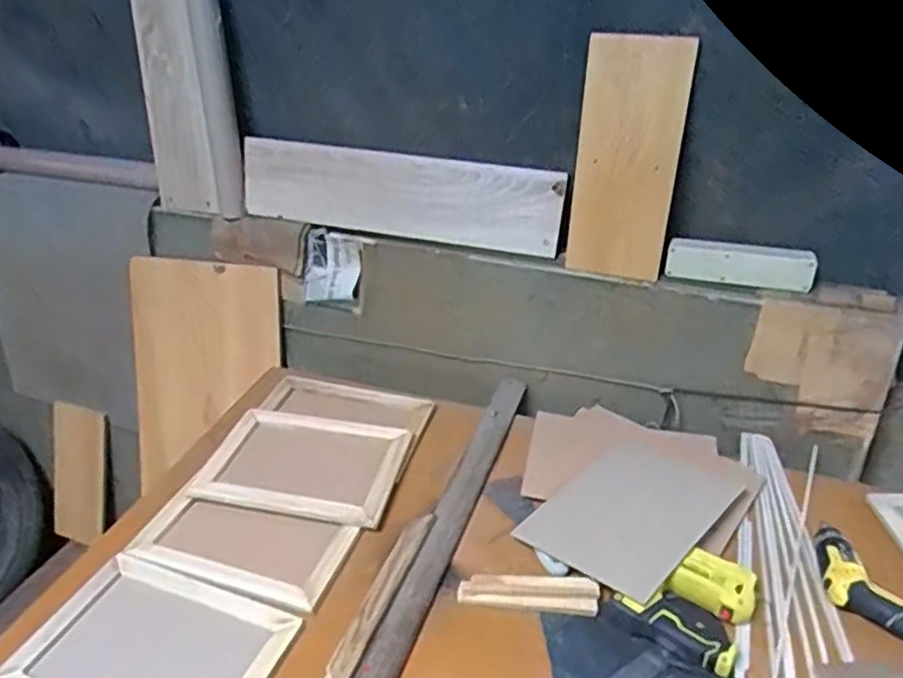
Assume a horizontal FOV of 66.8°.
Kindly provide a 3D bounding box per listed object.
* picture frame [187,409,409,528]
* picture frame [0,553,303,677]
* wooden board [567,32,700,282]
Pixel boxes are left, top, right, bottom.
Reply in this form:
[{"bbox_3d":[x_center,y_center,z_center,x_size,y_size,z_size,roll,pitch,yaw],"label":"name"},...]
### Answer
[{"bbox_3d":[-0.233,0.198,1.095,0.291,0.019,0.214,4,30,10],"label":"picture frame"},{"bbox_3d":[-0.359,0.376,0.821,0.287,0.028,0.210,10,32,20],"label":"picture frame"},{"bbox_3d":[0.278,-0.280,1.099,0.162,0.373,0.028,8,31,16],"label":"wooden board"}]

